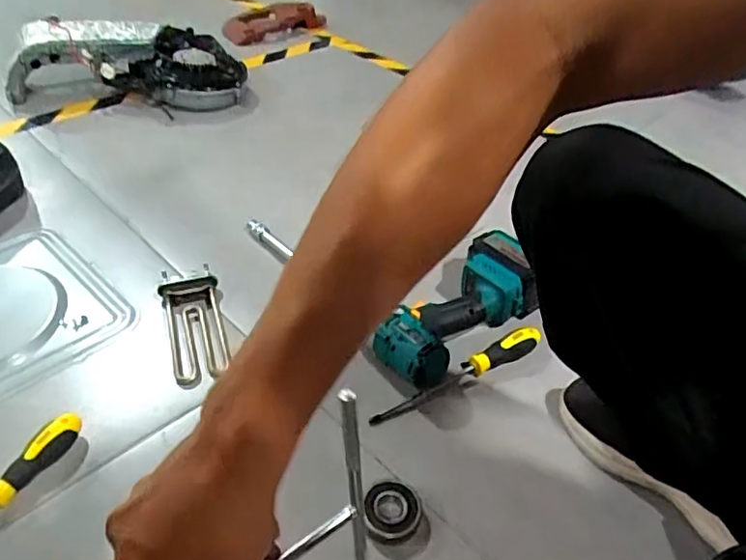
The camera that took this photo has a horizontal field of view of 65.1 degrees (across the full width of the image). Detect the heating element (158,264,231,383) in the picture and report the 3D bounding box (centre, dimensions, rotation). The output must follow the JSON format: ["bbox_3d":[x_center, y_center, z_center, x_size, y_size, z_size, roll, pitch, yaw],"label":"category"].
[{"bbox_3d":[-0.233,0.049,0.757,0.071,0.020,0.185,-9,43,-15],"label":"heating element"}]

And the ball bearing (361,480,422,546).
[{"bbox_3d":[0.020,0.229,0.576,0.059,0.018,0.058,2,41,-2],"label":"ball bearing"}]

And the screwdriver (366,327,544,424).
[{"bbox_3d":[0.101,0.112,0.706,0.242,0.033,0.031,-17,46,-22],"label":"screwdriver"}]

